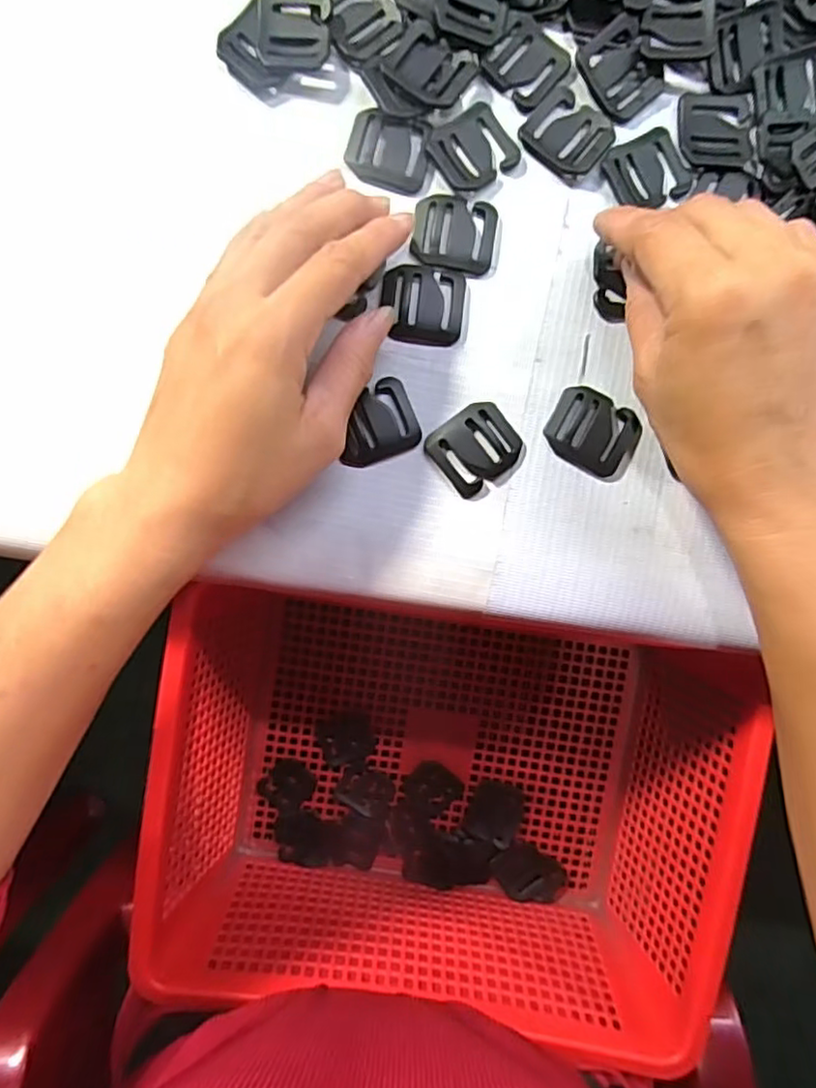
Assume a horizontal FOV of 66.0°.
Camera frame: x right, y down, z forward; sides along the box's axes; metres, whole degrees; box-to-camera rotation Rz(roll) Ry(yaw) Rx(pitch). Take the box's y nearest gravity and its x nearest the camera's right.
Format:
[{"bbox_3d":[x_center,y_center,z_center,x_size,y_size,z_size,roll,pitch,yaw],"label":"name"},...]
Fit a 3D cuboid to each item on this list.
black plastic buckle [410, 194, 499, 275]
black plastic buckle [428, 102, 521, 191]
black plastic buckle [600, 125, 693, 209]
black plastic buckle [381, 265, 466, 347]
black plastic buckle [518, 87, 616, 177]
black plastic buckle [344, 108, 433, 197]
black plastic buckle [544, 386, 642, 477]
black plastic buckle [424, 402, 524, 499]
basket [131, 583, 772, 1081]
[{"bbox_3d":[0.020,-0.132,0.266,0.035,0.004,0.031,11,88,-2],"label":"black plastic buckle"},{"bbox_3d":[0.027,-0.168,0.267,0.032,0.004,0.030,-35,90,-3],"label":"black plastic buckle"},{"bbox_3d":[0.102,-0.160,0.267,0.032,0.004,0.031,-29,90,-3],"label":"black plastic buckle"},{"bbox_3d":[0.007,-0.100,0.264,0.035,0.004,0.032,4,89,-2],"label":"black plastic buckle"},{"bbox_3d":[0.068,-0.175,0.267,0.034,0.004,0.030,40,87,-1],"label":"black plastic buckle"},{"bbox_3d":[-0.007,-0.166,0.266,0.036,0.005,0.030,14,88,-2],"label":"black plastic buckle"},{"bbox_3d":[0.079,-0.048,0.266,0.038,0.004,0.031,29,88,-2],"label":"black plastic buckle"},{"bbox_3d":[0.029,-0.041,0.264,0.036,0.004,0.031,-37,90,-3],"label":"black plastic buckle"},{"bbox_3d":[0.015,0.149,0.368,0.298,0.115,0.238,8,91,-3],"label":"basket"}]

